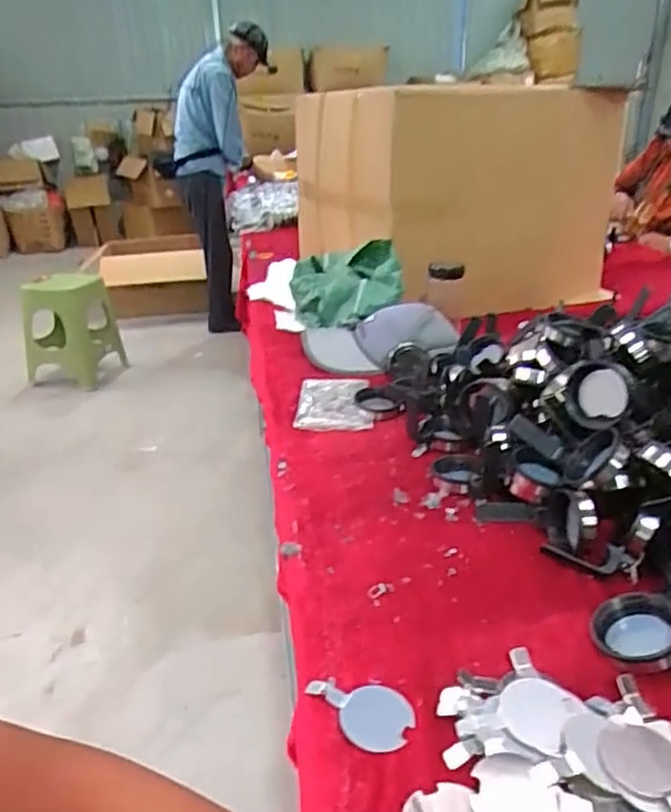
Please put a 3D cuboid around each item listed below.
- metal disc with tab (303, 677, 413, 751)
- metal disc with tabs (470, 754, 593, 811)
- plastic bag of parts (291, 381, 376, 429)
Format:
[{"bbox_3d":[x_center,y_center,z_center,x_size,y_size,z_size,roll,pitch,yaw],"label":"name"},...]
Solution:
[{"bbox_3d":[0.017,0.225,0.480,0.079,0.006,0.051,1,26,6],"label":"metal disc with tab"},{"bbox_3d":[0.118,0.248,0.415,0.062,0.007,0.064,-2,26,1],"label":"metal disc with tabs"},{"bbox_3d":[-0.003,-0.007,0.966,0.109,0.016,0.137,-1,26,2],"label":"plastic bag of parts"}]

